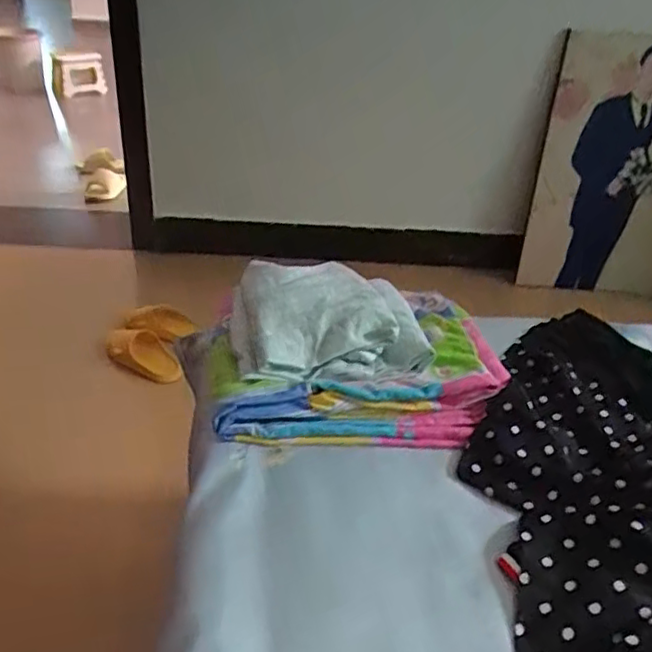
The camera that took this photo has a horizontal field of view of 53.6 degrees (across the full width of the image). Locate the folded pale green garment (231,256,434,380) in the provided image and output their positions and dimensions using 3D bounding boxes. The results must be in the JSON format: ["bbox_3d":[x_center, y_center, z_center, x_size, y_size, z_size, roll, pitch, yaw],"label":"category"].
[{"bbox_3d":[0.000,-0.023,0.802,0.227,0.057,0.244,-1,35,-8],"label":"folded pale green garment"}]

